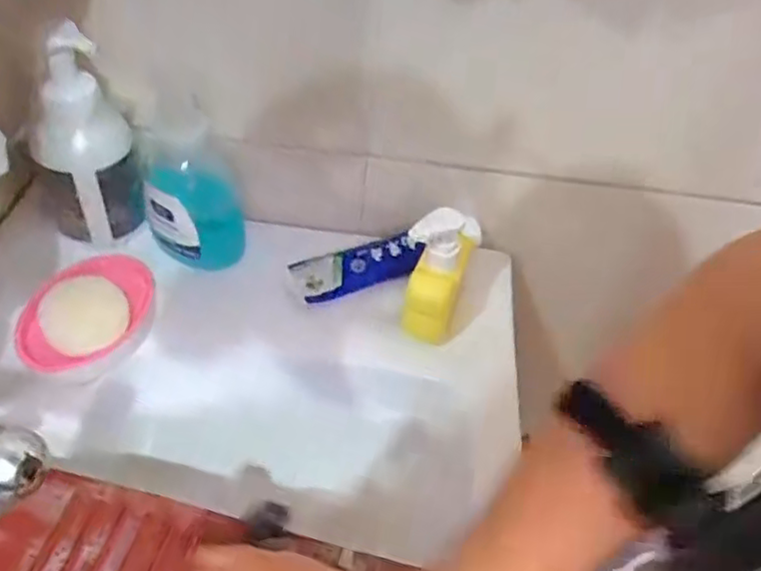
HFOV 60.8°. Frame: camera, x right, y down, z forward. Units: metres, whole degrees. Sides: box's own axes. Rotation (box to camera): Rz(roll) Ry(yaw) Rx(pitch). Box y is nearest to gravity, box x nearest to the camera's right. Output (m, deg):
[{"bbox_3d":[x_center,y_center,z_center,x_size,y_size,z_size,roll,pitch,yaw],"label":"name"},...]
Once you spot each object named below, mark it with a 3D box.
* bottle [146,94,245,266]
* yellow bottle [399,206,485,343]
[{"bbox_3d":[-0.165,-0.079,0.571,0.079,0.125,0.073,-14,50,-20],"label":"bottle"},{"bbox_3d":[0.047,-0.006,0.521,0.033,0.124,0.050,32,51,21],"label":"yellow bottle"}]

